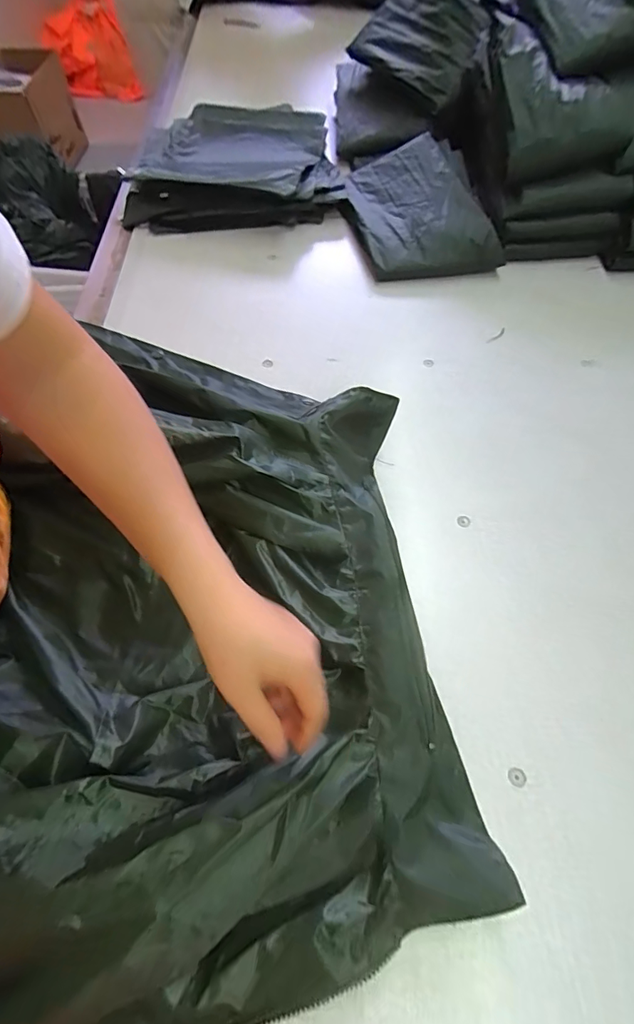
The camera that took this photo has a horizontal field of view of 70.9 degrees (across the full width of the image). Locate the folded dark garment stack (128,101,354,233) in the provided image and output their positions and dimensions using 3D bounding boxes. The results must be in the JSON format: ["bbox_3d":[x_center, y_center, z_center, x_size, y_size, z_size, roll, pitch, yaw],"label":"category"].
[{"bbox_3d":[-0.146,-0.648,0.819,0.372,0.072,0.375,-3,62,-3],"label":"folded dark garment stack"}]

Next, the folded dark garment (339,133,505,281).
[{"bbox_3d":[0.159,-0.504,0.729,0.207,0.056,0.284,-9,62,-6],"label":"folded dark garment"}]

